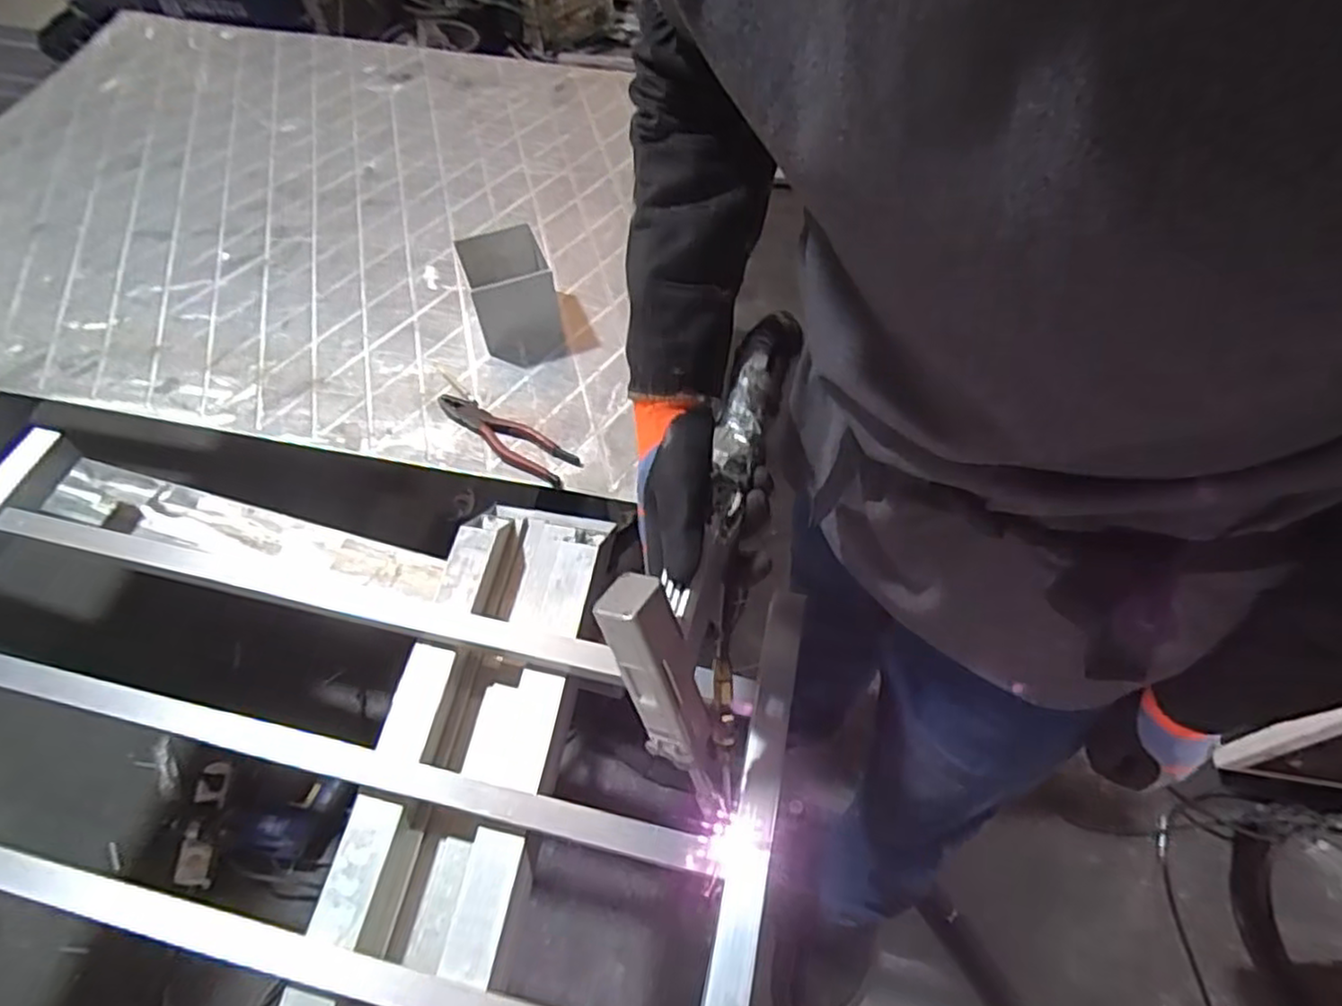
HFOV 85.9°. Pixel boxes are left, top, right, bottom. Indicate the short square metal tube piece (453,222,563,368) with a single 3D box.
[{"bbox_3d":[-0.204,-0.265,0.925,0.103,0.101,0.146,-18,59,-11],"label":"short square metal tube piece"}]

